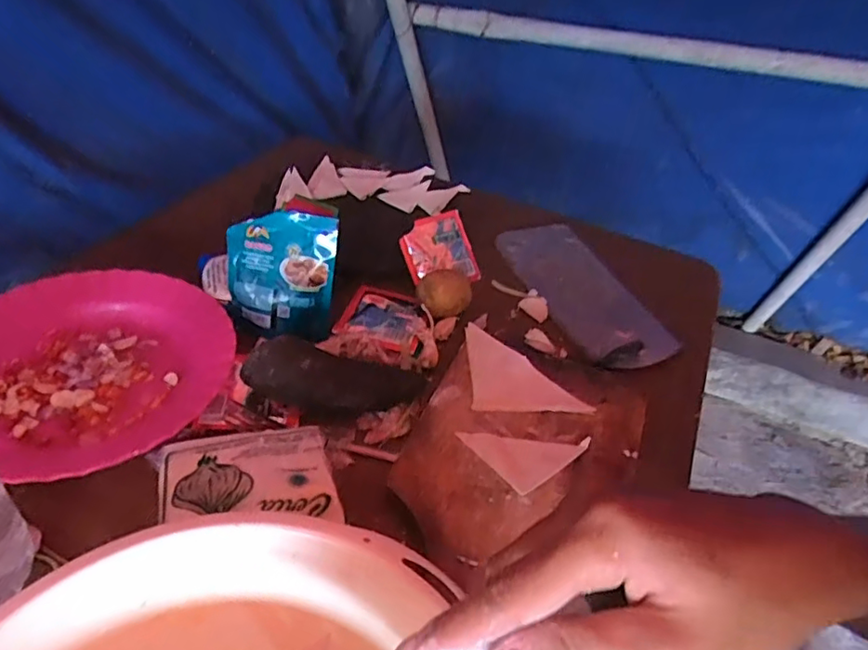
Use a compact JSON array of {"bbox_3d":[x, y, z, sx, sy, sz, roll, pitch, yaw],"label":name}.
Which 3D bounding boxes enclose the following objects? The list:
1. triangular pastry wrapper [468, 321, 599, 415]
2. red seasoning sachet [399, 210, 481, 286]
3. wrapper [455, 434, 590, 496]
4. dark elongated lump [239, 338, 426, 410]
[{"bbox_3d":[0.077,0.038,0.508,0.093,0.011,0.090,3,41,-5],"label":"triangular pastry wrapper"},{"bbox_3d":[0.006,-0.077,0.618,0.076,0.010,0.075,-20,92,-23],"label":"red seasoning sachet"},{"bbox_3d":[0.070,0.089,0.455,0.074,0.005,0.065,-25,50,-32],"label":"wrapper"},{"bbox_3d":[-0.078,0.041,0.472,0.140,0.047,0.049,5,41,-3],"label":"dark elongated lump"}]

